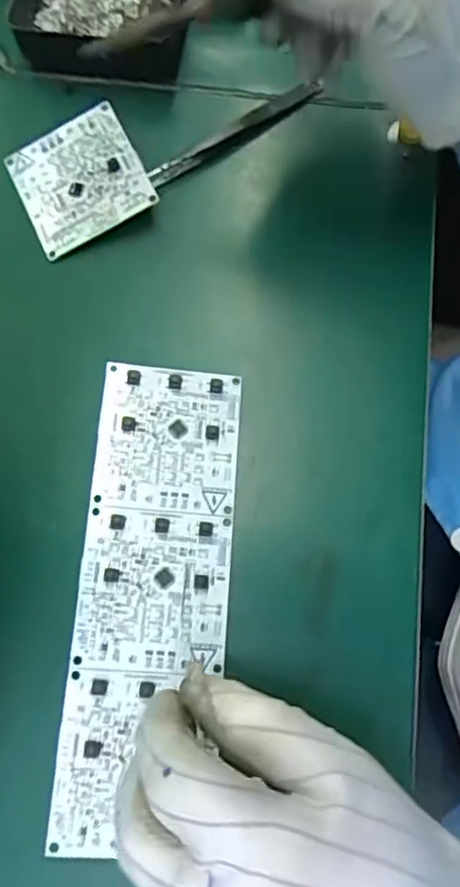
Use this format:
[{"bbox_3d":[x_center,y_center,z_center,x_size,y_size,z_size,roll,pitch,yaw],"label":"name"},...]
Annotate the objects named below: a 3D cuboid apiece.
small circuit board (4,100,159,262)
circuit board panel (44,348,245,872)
[{"bbox_3d":[-0.082,-0.143,0.335,0.067,0.004,0.071,-26,77,5],"label":"small circuit board"},{"bbox_3d":[-0.033,0.064,0.277,0.066,0.004,0.206,5,74,-5],"label":"circuit board panel"}]

